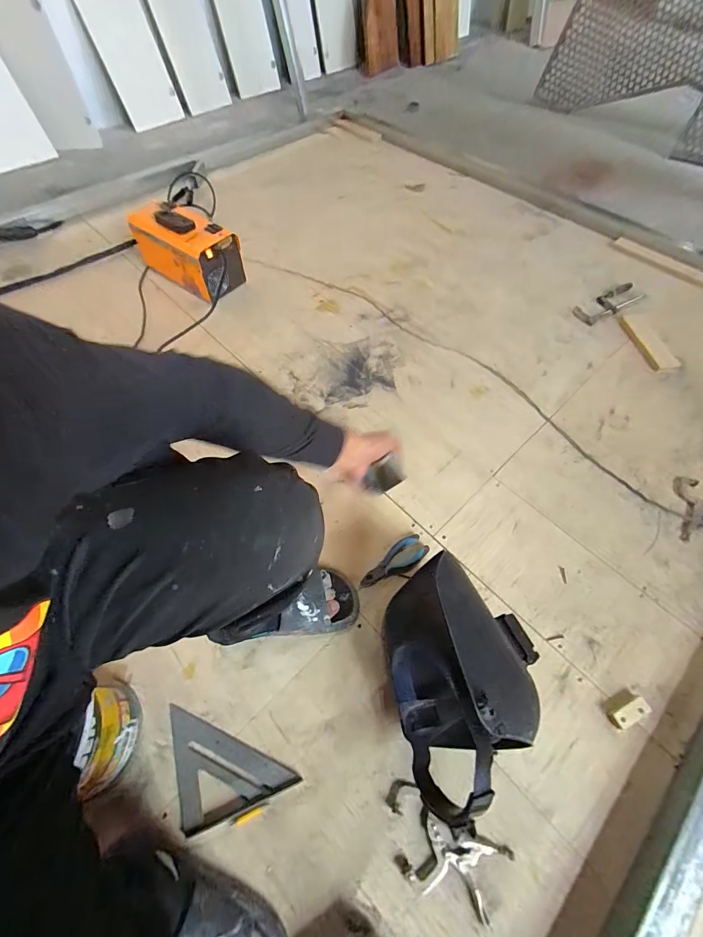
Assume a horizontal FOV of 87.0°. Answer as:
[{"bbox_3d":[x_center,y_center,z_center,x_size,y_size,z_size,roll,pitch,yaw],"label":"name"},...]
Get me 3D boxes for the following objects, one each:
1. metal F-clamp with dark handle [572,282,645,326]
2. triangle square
[{"bbox_3d":[0.795,-0.509,1.148,0.226,0.022,0.075,-25,64,-10],"label":"metal F-clamp with dark handle"},{"bbox_3d":[-0.214,0.499,0.590,0.230,0.026,0.123,18,66,11],"label":"triangle square"}]

